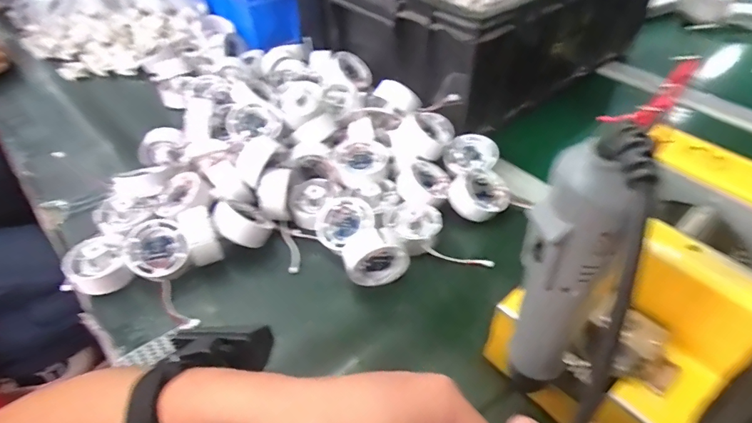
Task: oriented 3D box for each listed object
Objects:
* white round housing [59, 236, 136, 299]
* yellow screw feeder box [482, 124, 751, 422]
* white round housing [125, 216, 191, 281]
[{"bbox_3d":[-0.264,0.054,0.420,0.062,0.030,0.055,33,54,29],"label":"white round housing"},{"bbox_3d":[0.185,0.048,0.300,0.187,0.110,0.122,-32,53,-27],"label":"yellow screw feeder box"},{"bbox_3d":[-0.203,0.035,0.421,0.058,0.022,0.058,2,75,-9],"label":"white round housing"}]

